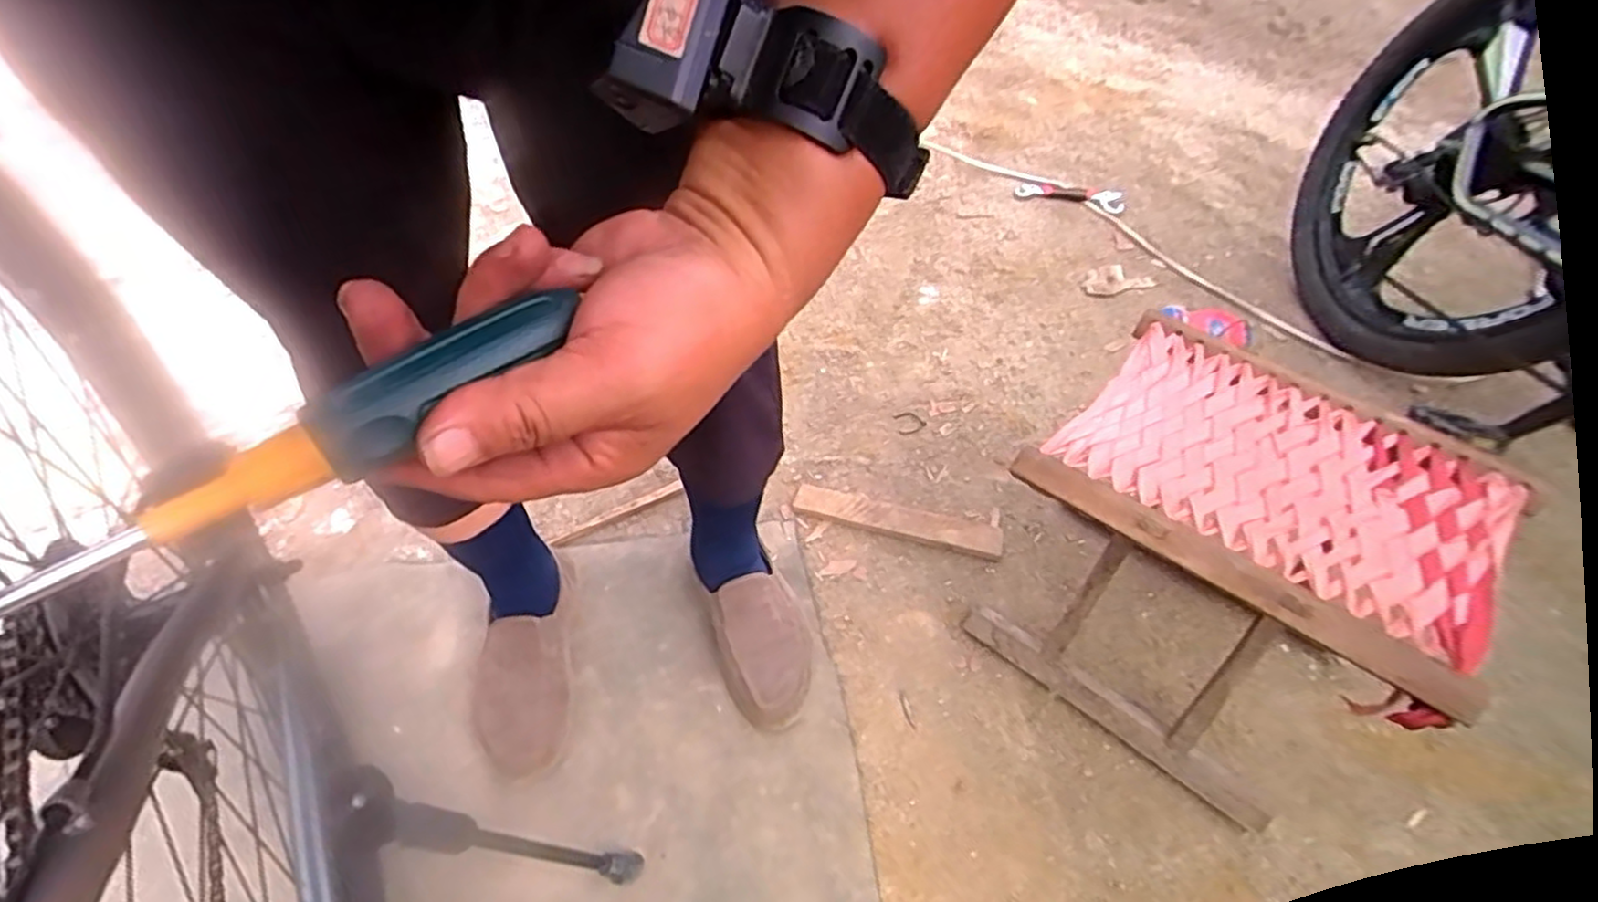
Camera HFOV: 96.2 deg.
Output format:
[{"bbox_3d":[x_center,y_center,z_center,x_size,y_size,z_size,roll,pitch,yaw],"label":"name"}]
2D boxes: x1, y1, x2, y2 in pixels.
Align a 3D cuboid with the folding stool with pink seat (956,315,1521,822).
[{"bbox_3d":[0.370,0.114,0.667,0.305,0.306,0.245,35,61,27],"label":"folding stool with pink seat"}]

